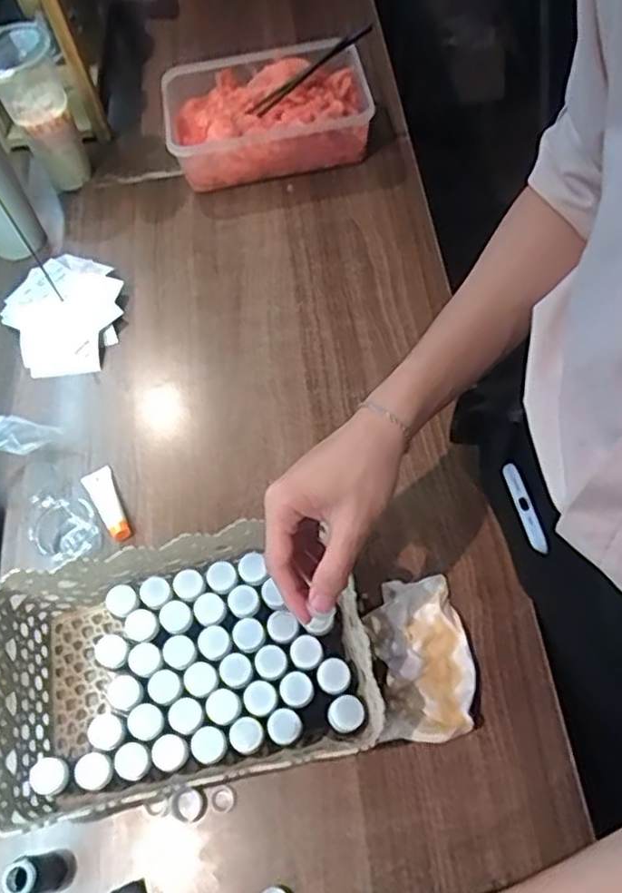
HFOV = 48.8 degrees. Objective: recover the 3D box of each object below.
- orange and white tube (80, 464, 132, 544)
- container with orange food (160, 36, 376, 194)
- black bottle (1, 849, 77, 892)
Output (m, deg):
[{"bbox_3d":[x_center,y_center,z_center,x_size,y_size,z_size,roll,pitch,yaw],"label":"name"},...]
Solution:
[{"bbox_3d":[-0.199,0.057,0.668,0.028,0.017,0.086,-25,64,-9],"label":"orange and white tube"},{"bbox_3d":[-0.054,-0.415,0.860,0.252,0.077,0.174,-6,62,1],"label":"container with orange food"},{"bbox_3d":[-0.204,0.322,0.518,0.032,0.053,0.027,-13,63,-3],"label":"black bottle"}]

